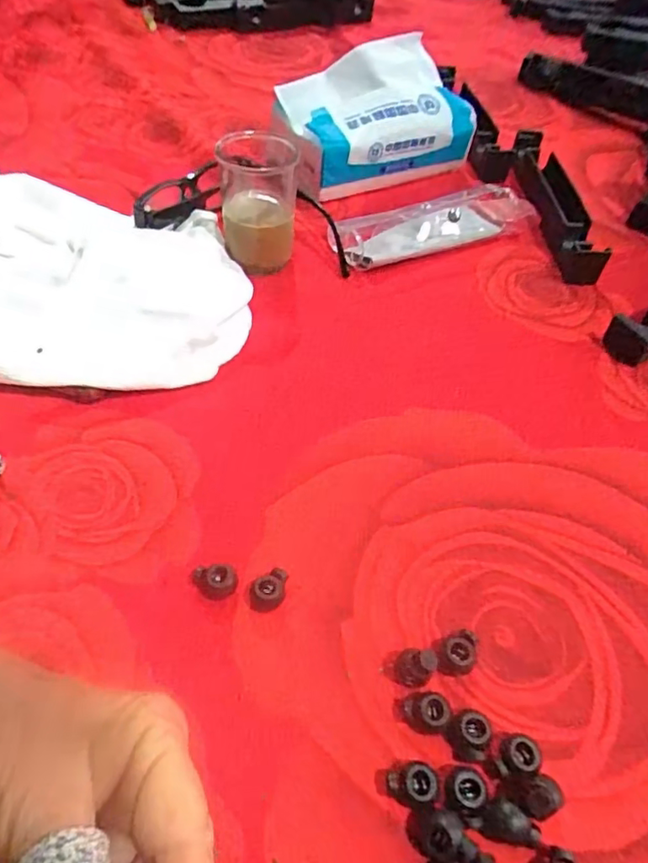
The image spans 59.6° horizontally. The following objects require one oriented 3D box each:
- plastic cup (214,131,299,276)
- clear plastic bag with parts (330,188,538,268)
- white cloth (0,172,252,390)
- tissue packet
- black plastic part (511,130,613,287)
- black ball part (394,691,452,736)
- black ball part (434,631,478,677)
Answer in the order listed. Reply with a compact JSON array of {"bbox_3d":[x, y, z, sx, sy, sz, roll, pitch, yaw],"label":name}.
[{"bbox_3d":[-0.046,-0.160,0.398,0.053,0.073,0.051,-1,50,-5],"label":"plastic cup"},{"bbox_3d":[0.083,-0.164,0.442,0.154,0.027,0.049,-18,55,-18],"label":"clear plastic bag with parts"},{"bbox_3d":[-0.170,-0.099,0.356,0.243,0.049,0.169,13,52,6],"label":"white cloth"},{"bbox_3d":[0.043,-0.264,0.480,0.166,0.084,0.081,-21,55,-20],"label":"tissue packet"},{"bbox_3d":[0.188,-0.190,0.467,0.039,0.031,0.183,3,51,-2],"label":"black plastic part"},{"bbox_3d":[0.040,0.114,0.229,0.021,0.012,0.014,3,51,-2],"label":"black ball part"},{"bbox_3d":[0.057,0.095,0.244,0.017,0.010,0.018,11,51,5],"label":"black ball part"}]

